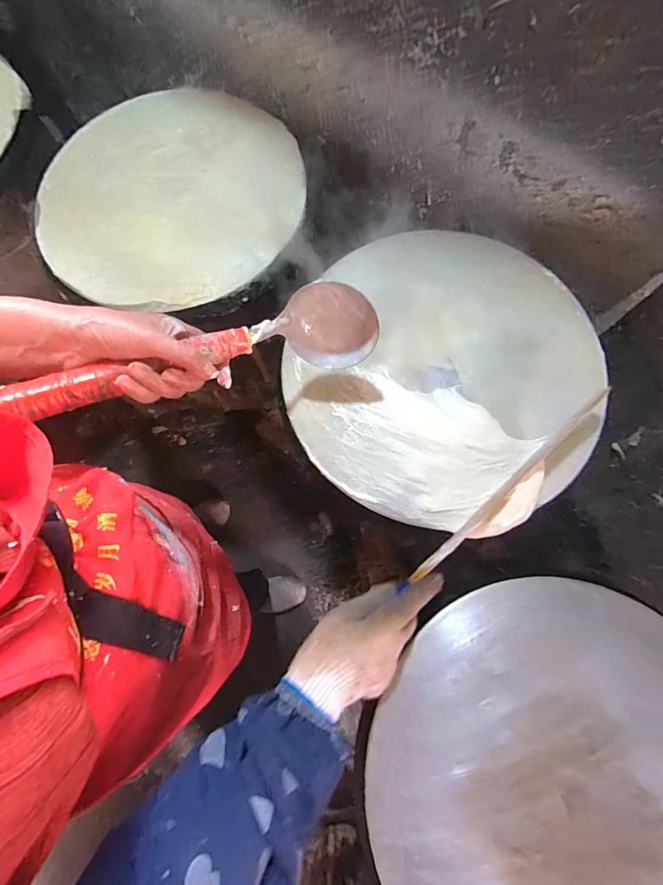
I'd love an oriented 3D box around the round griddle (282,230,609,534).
[{"bbox_3d":[0.145,-0.098,0.524,0.363,0.045,0.390,0,77,-1],"label":"round griddle"}]

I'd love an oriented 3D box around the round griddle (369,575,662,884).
[{"bbox_3d":[0.238,0.354,0.410,0.392,0.024,0.381,0,77,-1],"label":"round griddle"}]

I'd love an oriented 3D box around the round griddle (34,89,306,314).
[{"bbox_3d":[-0.234,-0.368,0.614,0.372,0.065,0.377,0,77,-1],"label":"round griddle"}]

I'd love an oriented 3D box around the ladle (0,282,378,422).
[{"bbox_3d":[-0.108,-0.076,0.380,0.336,0.081,0.061,-19,77,-25],"label":"ladle"}]

